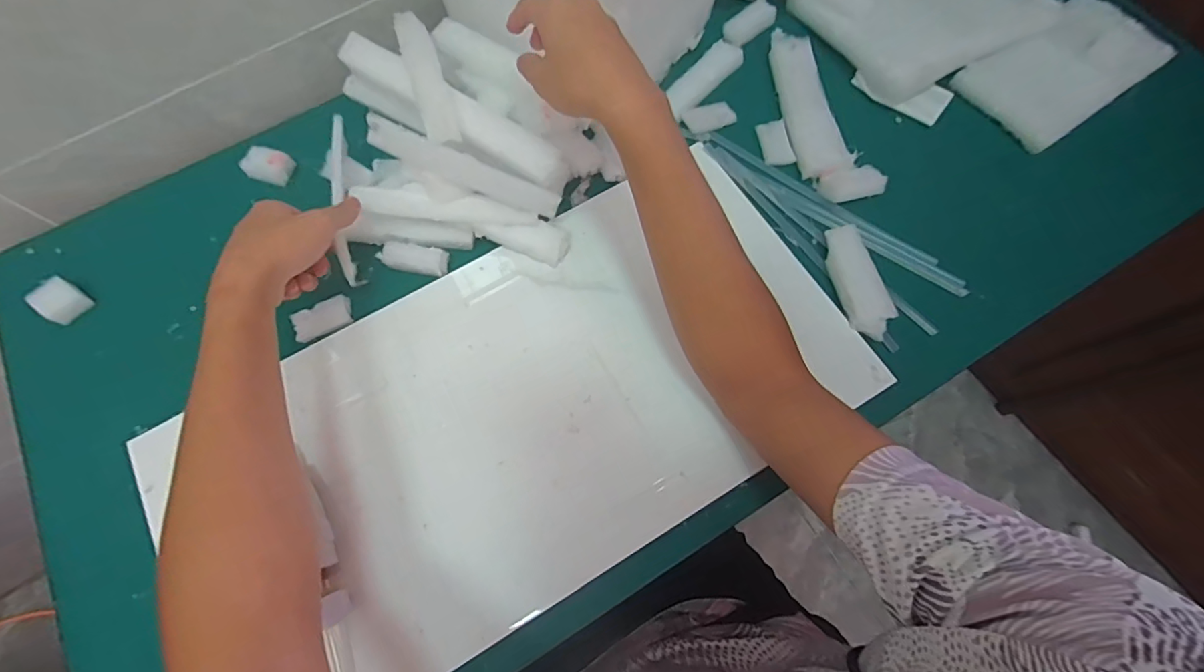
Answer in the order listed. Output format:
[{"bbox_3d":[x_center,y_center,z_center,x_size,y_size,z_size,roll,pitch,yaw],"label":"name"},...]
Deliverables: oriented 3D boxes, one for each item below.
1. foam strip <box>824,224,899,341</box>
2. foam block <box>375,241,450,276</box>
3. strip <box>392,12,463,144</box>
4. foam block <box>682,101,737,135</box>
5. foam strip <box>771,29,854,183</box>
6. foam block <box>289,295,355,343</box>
[{"bbox_3d":[0.232,-0.050,0.466,0.038,0.011,0.106,-20,74,16],"label":"foam strip"},{"bbox_3d":[-0.178,-0.074,0.485,0.061,0.016,0.023,9,72,-9],"label":"foam block"},{"bbox_3d":[-0.160,-0.240,0.459,0.029,0.019,0.167,-21,71,-5],"label":"strip"},{"bbox_3d":[0.114,-0.234,0.548,0.056,0.008,0.033,-23,73,-6],"label":"foam block"},{"bbox_3d":[0.214,-0.240,0.535,0.046,0.020,0.173,-7,72,-1],"label":"foam strip"},{"bbox_3d":[-0.260,-0.017,0.479,0.052,0.009,0.031,-30,73,-9],"label":"foam block"}]

